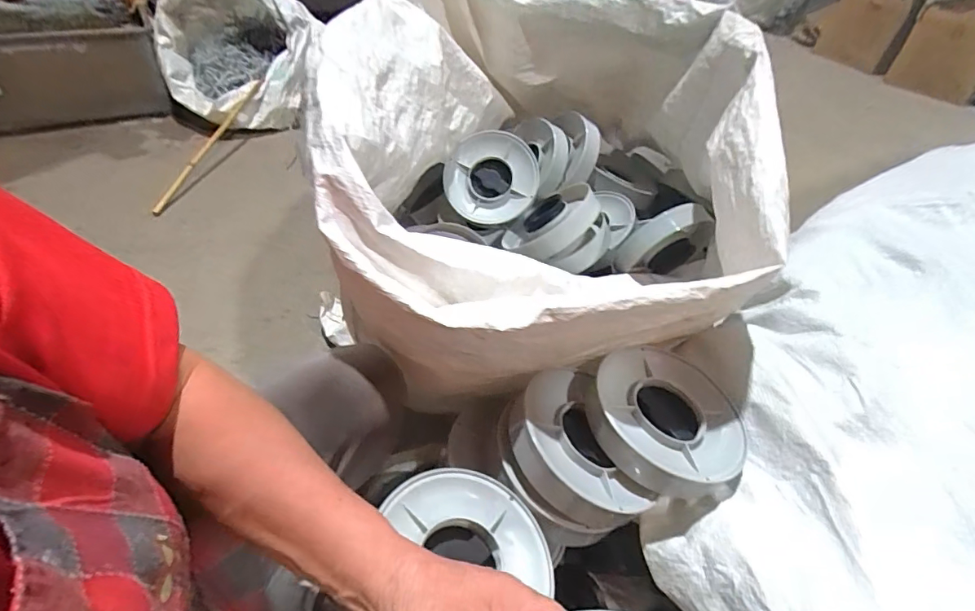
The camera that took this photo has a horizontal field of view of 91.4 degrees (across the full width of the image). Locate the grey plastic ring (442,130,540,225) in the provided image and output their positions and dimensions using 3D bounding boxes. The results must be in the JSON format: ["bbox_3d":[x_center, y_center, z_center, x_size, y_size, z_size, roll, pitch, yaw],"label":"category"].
[{"bbox_3d":[0.008,-0.215,0.800,0.154,0.156,0.030,29,8,5],"label":"grey plastic ring"}]

